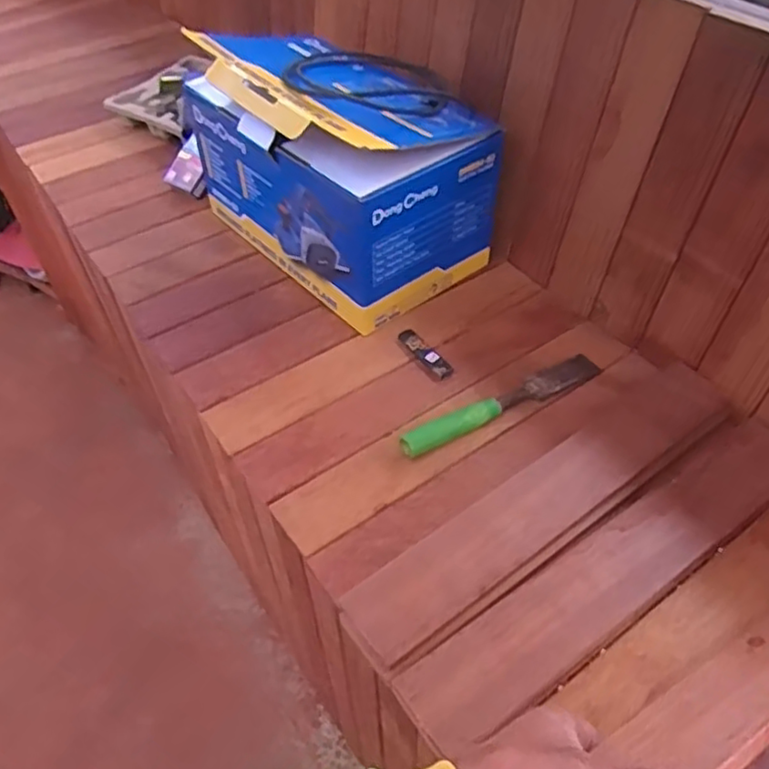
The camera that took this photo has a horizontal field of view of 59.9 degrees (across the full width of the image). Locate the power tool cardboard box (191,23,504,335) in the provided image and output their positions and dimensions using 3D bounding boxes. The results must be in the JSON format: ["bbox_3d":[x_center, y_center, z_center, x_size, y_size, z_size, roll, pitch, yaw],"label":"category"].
[{"bbox_3d":[-0.044,-0.277,0.804,0.245,0.216,0.341,-33,55,-24],"label":"power tool cardboard box"}]

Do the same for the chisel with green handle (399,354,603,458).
[{"bbox_3d":[0.123,0.017,0.669,0.237,0.026,0.035,-27,53,-19],"label":"chisel with green handle"}]

